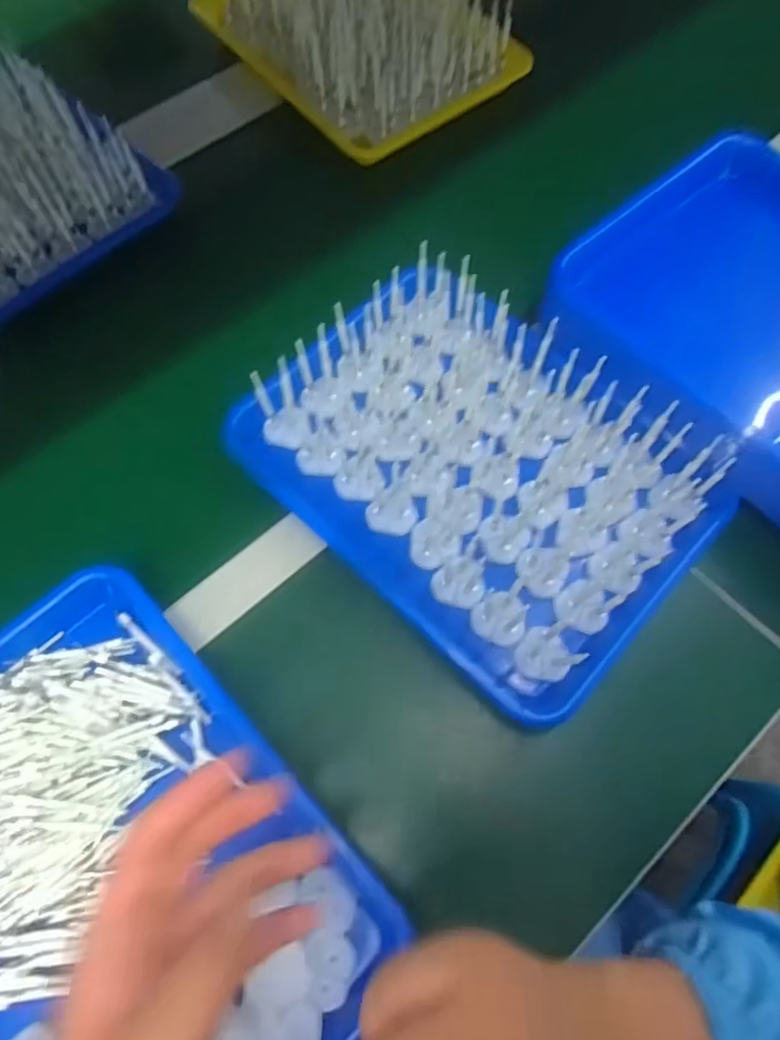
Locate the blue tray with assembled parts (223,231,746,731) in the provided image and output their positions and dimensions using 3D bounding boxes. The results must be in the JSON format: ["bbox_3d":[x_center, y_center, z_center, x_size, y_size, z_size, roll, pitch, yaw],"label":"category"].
[{"bbox_3d":[0.064,-0.038,0.466,0.242,0.076,0.319,-42,73,-16],"label":"blue tray with assembled parts"}]

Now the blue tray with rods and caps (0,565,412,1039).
[{"bbox_3d":[-0.184,0.214,0.366,0.255,0.033,0.324,-40,72,-16],"label":"blue tray with rods and caps"}]

